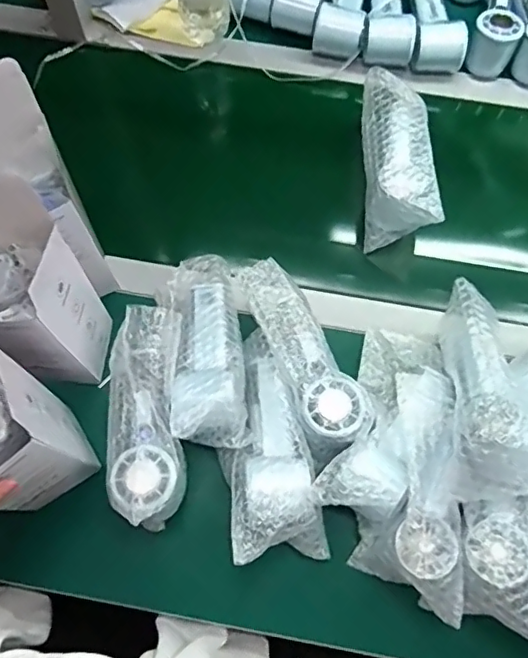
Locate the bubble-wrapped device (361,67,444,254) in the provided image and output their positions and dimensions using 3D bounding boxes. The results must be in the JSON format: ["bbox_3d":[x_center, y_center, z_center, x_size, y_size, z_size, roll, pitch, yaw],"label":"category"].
[{"bbox_3d":[0.149,-0.197,0.643,0.071,0.066,0.199,2,70,0],"label":"bubble-wrapped device"}]

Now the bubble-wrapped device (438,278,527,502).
[{"bbox_3d":[0.196,0.049,0.498,0.081,0.067,0.212,-14,52,10],"label":"bubble-wrapped device"}]

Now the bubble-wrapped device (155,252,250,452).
[{"bbox_3d":[-0.061,0.010,0.541,0.078,0.054,0.207,-6,70,-3],"label":"bubble-wrapped device"}]

